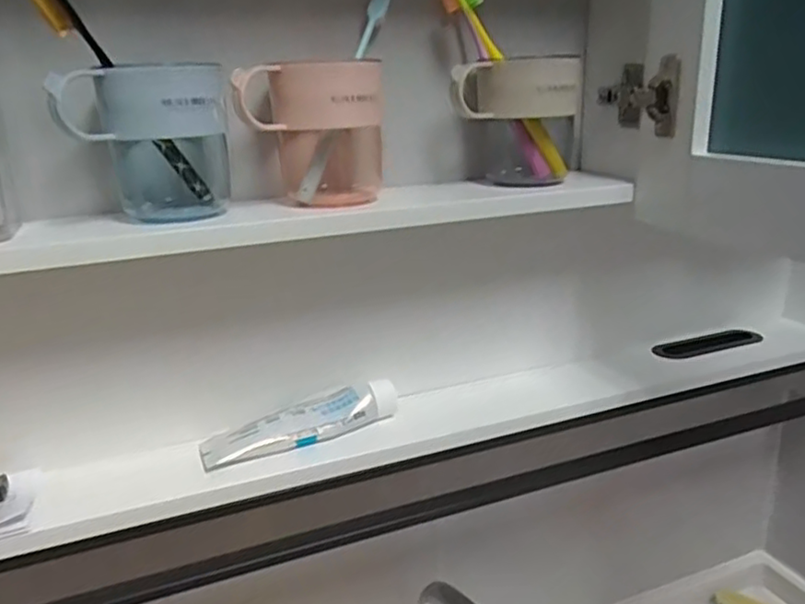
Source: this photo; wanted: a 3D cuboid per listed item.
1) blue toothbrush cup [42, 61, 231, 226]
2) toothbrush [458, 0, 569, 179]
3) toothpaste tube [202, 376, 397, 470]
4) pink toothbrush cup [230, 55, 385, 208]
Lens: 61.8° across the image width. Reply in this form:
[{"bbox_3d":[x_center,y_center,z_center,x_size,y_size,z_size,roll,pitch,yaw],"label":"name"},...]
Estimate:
[{"bbox_3d":[-0.175,-0.108,0.467,0.105,0.102,0.068,-7,19,-15],"label":"blue toothbrush cup"},{"bbox_3d":[0.091,-0.180,0.548,0.017,0.179,0.018,-33,19,4],"label":"toothbrush"},{"bbox_3d":[-0.082,0.098,0.554,0.162,0.031,0.040,-9,20,-20],"label":"toothpaste tube"},{"bbox_3d":[-0.064,-0.125,0.500,0.098,0.102,0.074,-2,18,-1],"label":"pink toothbrush cup"}]

